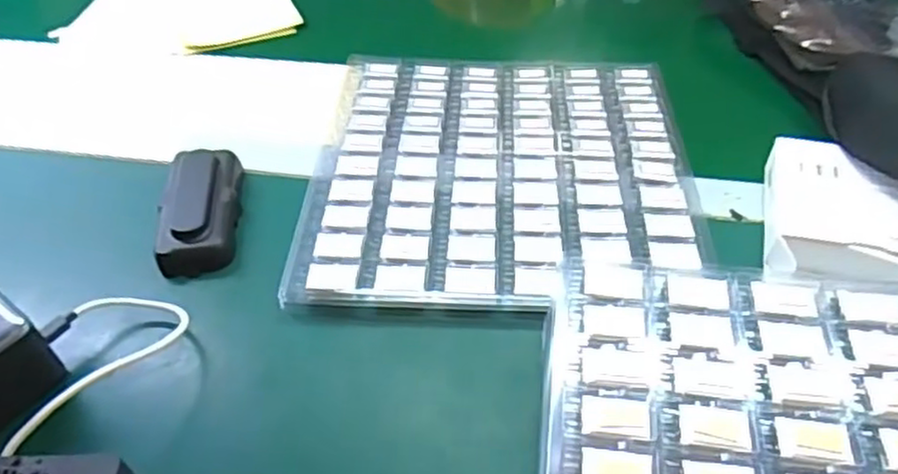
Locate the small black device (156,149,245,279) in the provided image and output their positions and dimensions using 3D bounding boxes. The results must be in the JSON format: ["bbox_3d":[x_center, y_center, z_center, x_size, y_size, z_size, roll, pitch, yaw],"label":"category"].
[{"bbox_3d":[-0.170,-0.019,0.481,0.049,0.027,0.099,-5,46,-4],"label":"small black device"}]

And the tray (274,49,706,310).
[{"bbox_3d":[0.038,-0.053,0.517,0.262,0.022,0.259,2,46,4],"label":"tray"}]

